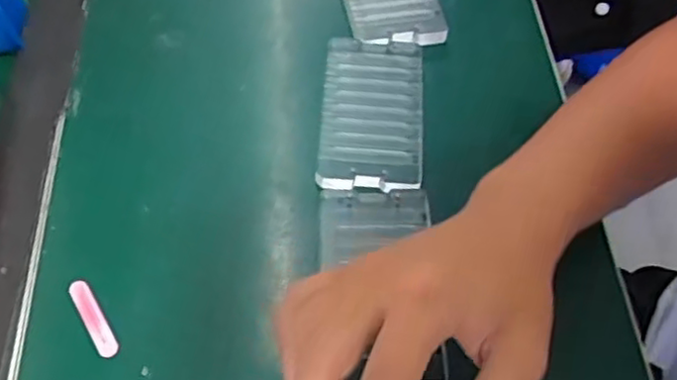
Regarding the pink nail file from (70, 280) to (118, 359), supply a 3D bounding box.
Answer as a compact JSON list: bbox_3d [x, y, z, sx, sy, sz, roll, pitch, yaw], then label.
[{"bbox_3d":[-0.141,0.072,0.388,0.012,0.004,0.052,-29,63,-18],"label":"pink nail file"}]

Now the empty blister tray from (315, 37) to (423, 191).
[{"bbox_3d":[0.023,-0.056,0.461,0.067,0.006,0.129,4,58,2],"label":"empty blister tray"}]

